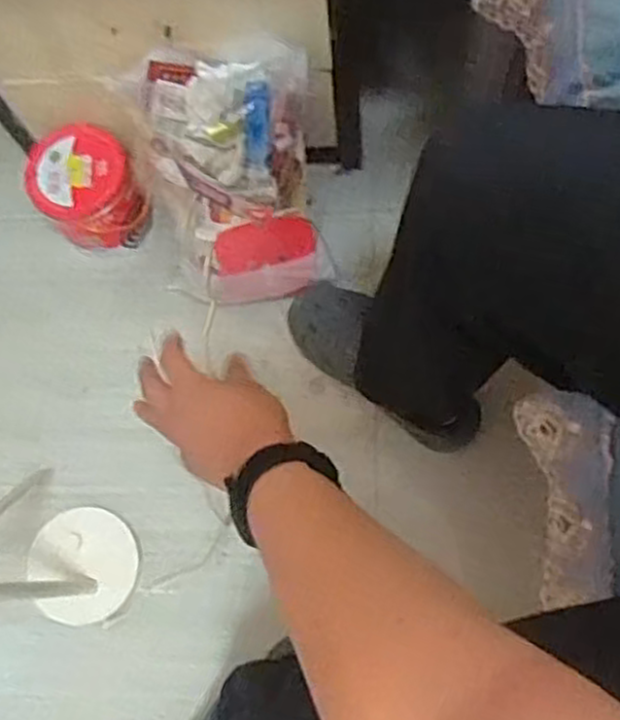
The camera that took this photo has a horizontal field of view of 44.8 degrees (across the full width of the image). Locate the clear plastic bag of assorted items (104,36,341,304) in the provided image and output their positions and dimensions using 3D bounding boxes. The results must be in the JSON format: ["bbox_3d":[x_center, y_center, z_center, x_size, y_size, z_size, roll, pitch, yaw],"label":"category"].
[{"bbox_3d":[-0.092,-0.209,0.926,0.213,0.328,0.130,-4,40,-2],"label":"clear plastic bag of assorted items"}]

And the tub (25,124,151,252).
[{"bbox_3d":[-0.299,-0.226,1.007,0.129,0.104,0.136,-2,72,5],"label":"tub"}]

